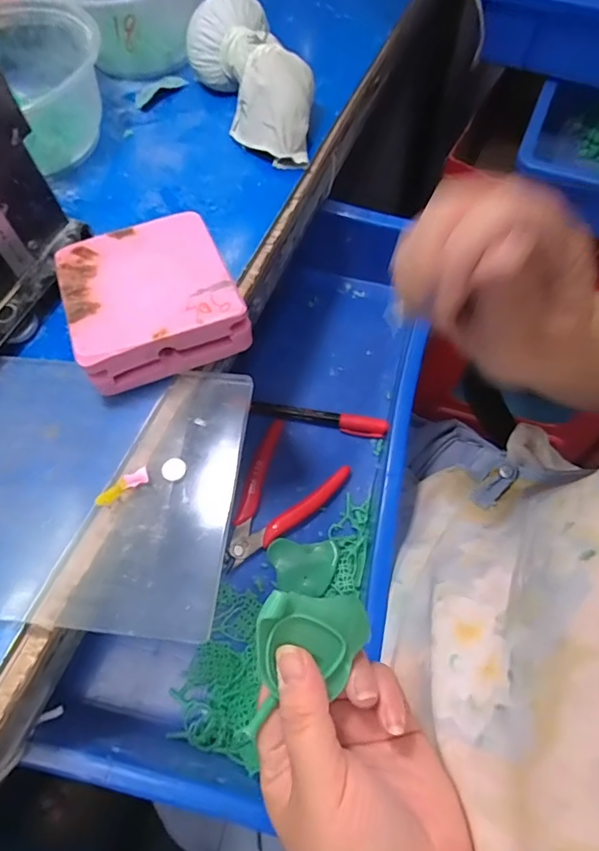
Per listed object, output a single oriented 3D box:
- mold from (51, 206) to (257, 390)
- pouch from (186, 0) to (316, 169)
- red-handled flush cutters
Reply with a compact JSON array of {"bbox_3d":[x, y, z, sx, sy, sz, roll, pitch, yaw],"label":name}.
[{"bbox_3d":[-0.082,-0.072,0.274,0.086,0.038,0.096,-21,65,-8],"label":"mold"},{"bbox_3d":[-0.030,-0.247,0.347,0.060,0.051,0.136,-26,64,-11],"label":"pouch"},{"bbox_3d":[-0.025,0.057,0.389,0.074,0.016,0.117,37,71,18],"label":"red-handled flush cutters"}]

